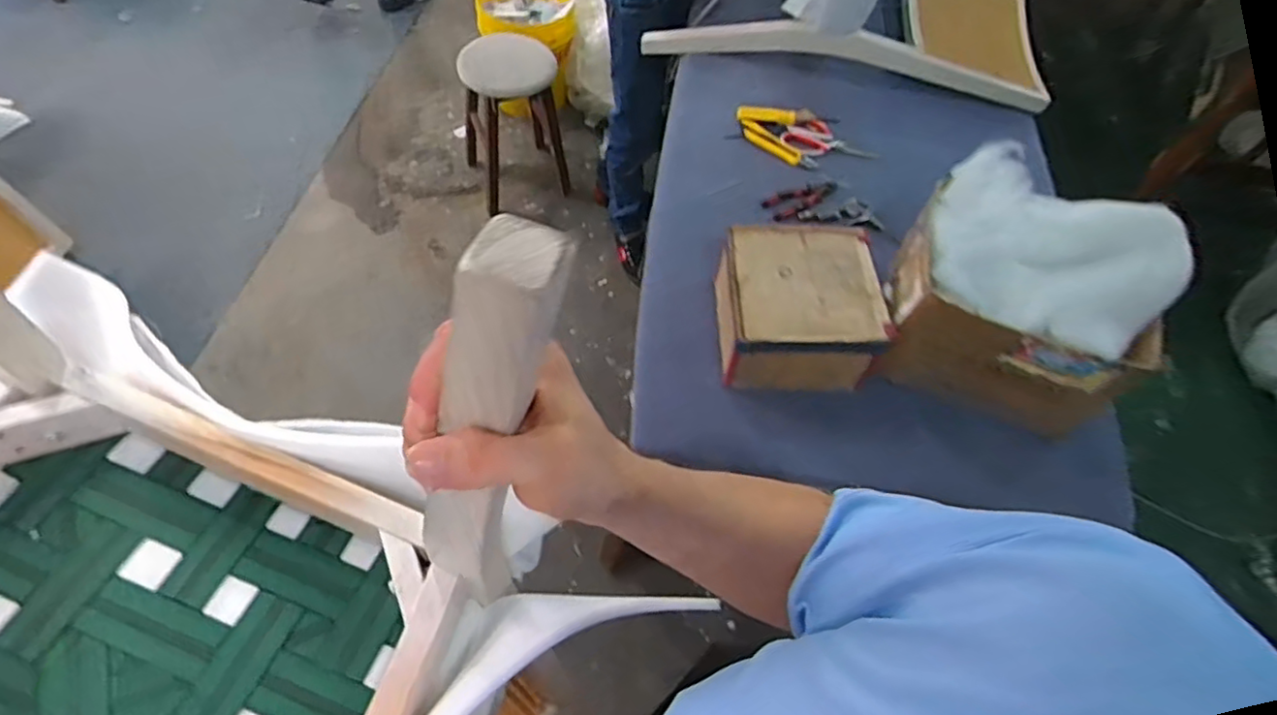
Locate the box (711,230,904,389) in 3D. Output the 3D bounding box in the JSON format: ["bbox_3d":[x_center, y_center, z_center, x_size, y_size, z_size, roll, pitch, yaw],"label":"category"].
[{"bbox_3d":[0.226,-0.073,0.931,0.204,0.121,0.201,0,57,-3],"label":"box"}]

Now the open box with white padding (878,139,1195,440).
[{"bbox_3d":[0.517,-0.085,0.845,0.305,0.247,0.234,21,58,9],"label":"open box with white padding"}]

